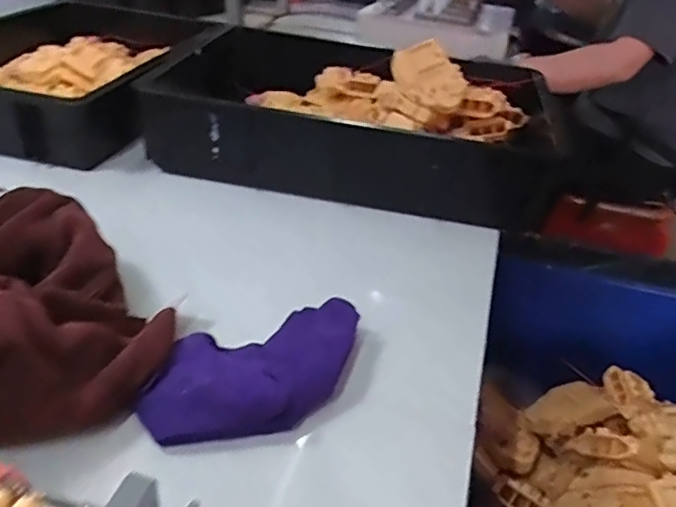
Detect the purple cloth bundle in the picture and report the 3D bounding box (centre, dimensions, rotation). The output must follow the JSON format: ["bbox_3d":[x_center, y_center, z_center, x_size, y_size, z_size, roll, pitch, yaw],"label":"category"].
[{"bbox_3d":[-0.058,0.086,0.452,0.178,0.032,0.099,-17,40,-31],"label":"purple cloth bundle"}]

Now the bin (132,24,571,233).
[{"bbox_3d":[0.034,-0.194,0.799,0.489,0.123,0.356,11,34,9],"label":"bin"}]

